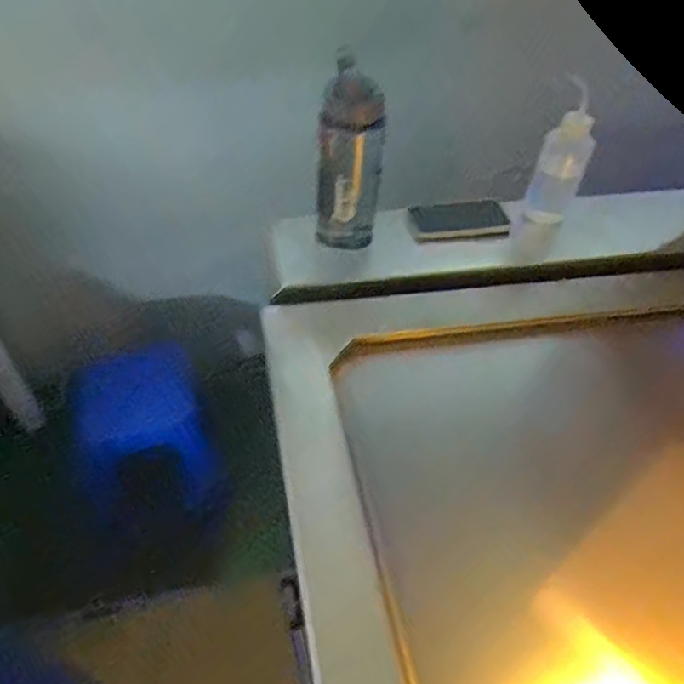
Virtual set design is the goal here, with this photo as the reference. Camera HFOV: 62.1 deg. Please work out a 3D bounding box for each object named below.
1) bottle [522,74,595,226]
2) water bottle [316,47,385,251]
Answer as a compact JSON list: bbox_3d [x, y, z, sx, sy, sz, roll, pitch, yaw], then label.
[{"bbox_3d":[0.343,-0.275,0.886,0.077,0.207,0.063,24,52,16],"label":"bottle"},{"bbox_3d":[0.008,-0.265,0.820,0.091,0.245,0.101,-7,50,-10],"label":"water bottle"}]

